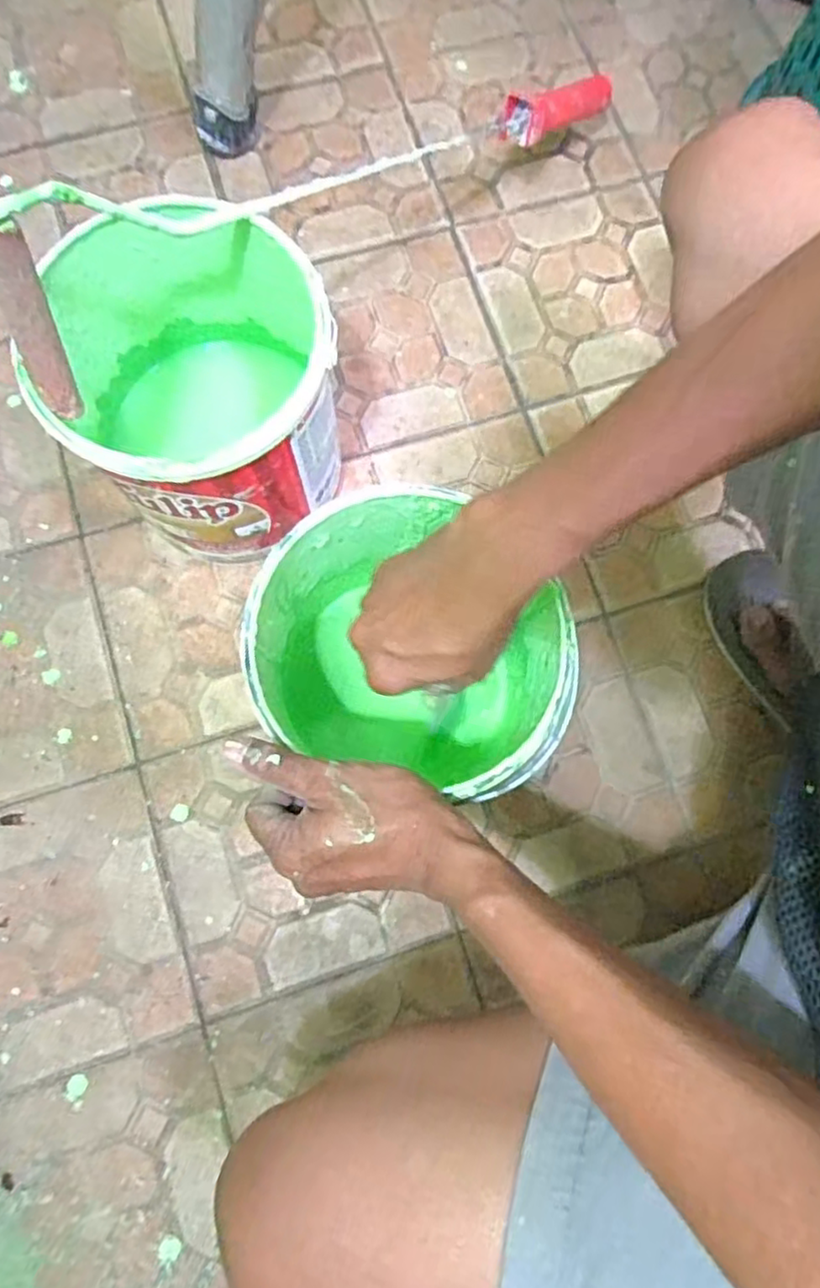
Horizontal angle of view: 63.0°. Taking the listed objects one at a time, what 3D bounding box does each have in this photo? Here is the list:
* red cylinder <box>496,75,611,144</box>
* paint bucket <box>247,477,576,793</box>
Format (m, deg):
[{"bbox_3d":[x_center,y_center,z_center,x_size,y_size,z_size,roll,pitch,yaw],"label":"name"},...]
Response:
[{"bbox_3d":[0.127,-0.456,0.569,0.123,0.030,0.027,-34,81,-22],"label":"red cylinder"},{"bbox_3d":[0.001,0.006,0.447,0.182,0.163,0.157,18,78,2],"label":"paint bucket"}]

